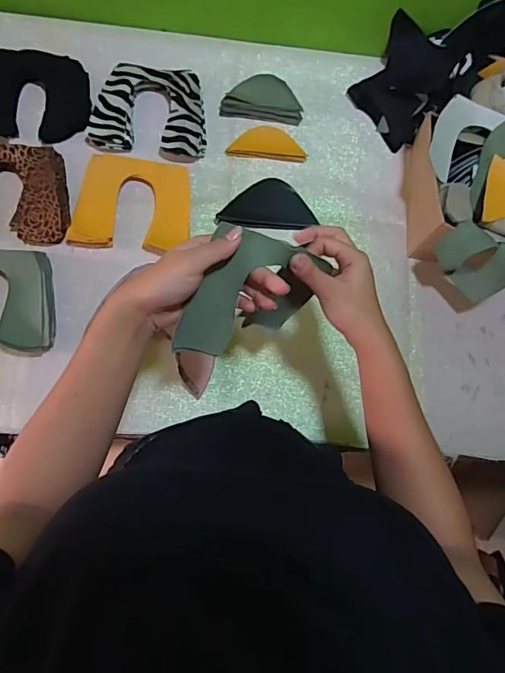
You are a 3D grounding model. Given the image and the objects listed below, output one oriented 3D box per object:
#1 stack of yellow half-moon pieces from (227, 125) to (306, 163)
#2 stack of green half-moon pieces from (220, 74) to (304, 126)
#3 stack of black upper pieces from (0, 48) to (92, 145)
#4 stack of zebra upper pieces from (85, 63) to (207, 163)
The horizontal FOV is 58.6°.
[{"bbox_3d":[0.022,-0.280,0.650,0.111,0.005,0.048,4,80,-5],"label":"stack of yellow half-moon pieces"},{"bbox_3d":[0.016,-0.348,0.655,0.116,0.021,0.056,6,79,-4],"label":"stack of green half-moon pieces"},{"bbox_3d":[-0.307,-0.333,0.624,0.159,0.023,0.122,4,80,-4],"label":"stack of black upper pieces"},{"bbox_3d":[-0.143,-0.316,0.632,0.156,0.022,0.126,5,85,-4],"label":"stack of zebra upper pieces"}]

